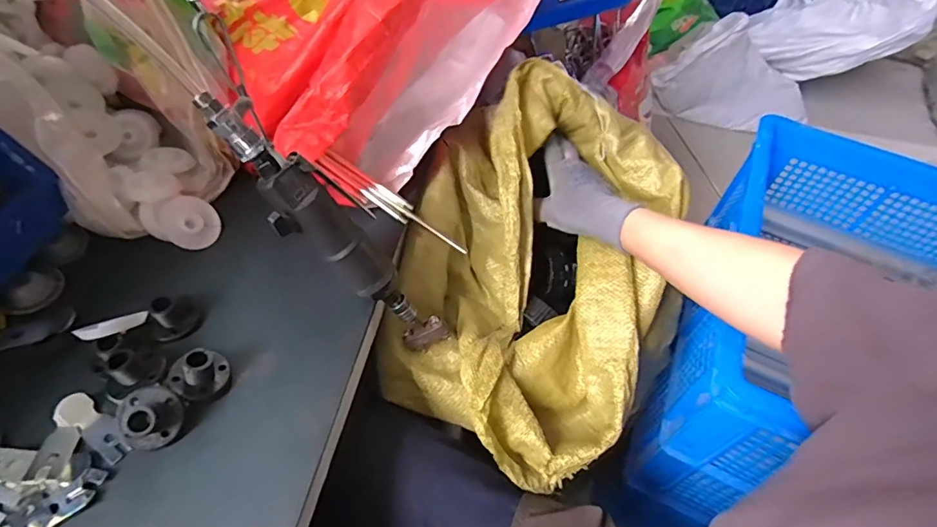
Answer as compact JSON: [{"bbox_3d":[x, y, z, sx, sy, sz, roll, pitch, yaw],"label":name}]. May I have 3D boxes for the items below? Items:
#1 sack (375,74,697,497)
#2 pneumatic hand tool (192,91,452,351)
[{"bbox_3d":[0.067,0.000,0.536,0.288,0.219,0.345,27,53,15],"label":"sack"},{"bbox_3d":[-0.102,-0.015,0.407,0.040,0.290,0.048,-12,43,29],"label":"pneumatic hand tool"}]

